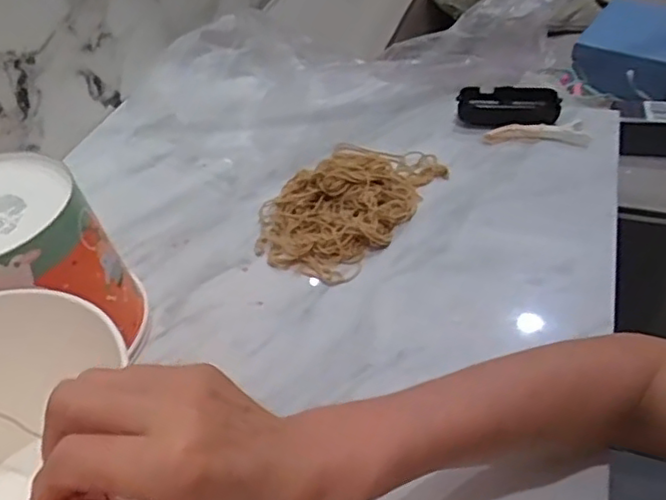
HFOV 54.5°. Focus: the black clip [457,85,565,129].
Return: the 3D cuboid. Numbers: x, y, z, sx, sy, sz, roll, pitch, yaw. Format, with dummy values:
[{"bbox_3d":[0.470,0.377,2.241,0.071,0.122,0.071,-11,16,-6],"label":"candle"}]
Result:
[{"bbox_3d":[0.197,-0.159,0.723,0.107,0.030,0.051,2,44,8],"label":"black clip"}]

